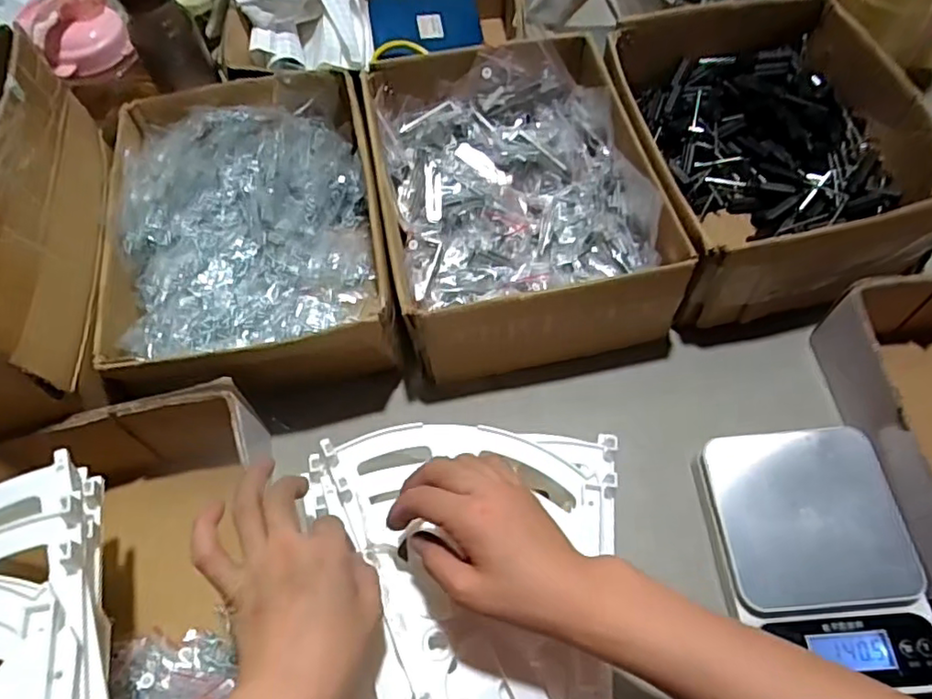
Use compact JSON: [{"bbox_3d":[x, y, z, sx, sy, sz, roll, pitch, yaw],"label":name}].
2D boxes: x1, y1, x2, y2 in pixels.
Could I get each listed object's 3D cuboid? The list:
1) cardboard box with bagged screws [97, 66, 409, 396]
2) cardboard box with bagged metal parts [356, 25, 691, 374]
[{"bbox_3d":[-0.208,-0.114,0.608,0.243,0.104,0.326,-10,63,-8],"label":"cardboard box with bagged screws"},{"bbox_3d":[0.042,-0.156,0.625,0.255,0.109,0.338,-9,63,-7],"label":"cardboard box with bagged metal parts"}]

